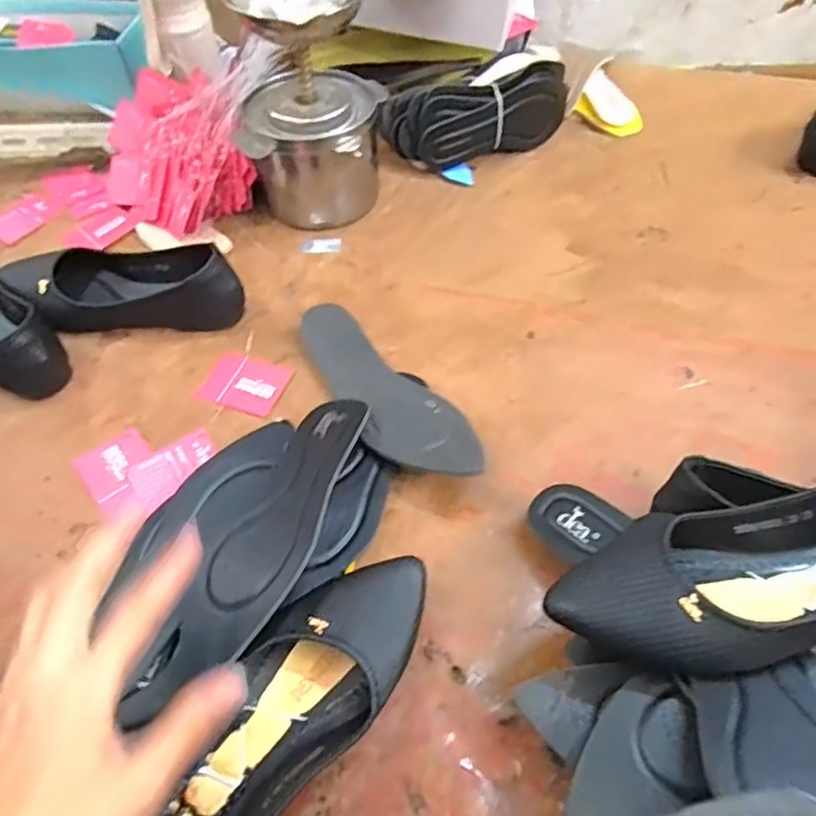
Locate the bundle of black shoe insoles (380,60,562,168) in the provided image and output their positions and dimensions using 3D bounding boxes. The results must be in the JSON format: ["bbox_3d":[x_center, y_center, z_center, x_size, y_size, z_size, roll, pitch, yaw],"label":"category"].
[{"bbox_3d":[0.096,-0.362,0.759,0.251,0.081,0.065,-23,57,-15],"label":"bundle of black shoe insoles"}]

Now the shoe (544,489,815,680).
[{"bbox_3d":[0.217,0.087,0.360,0.264,0.079,0.100,-11,55,-6],"label":"shoe"}]

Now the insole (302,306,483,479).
[{"bbox_3d":[-0.023,-0.018,0.545,0.076,0.034,0.230,-28,58,-17],"label":"insole"}]

